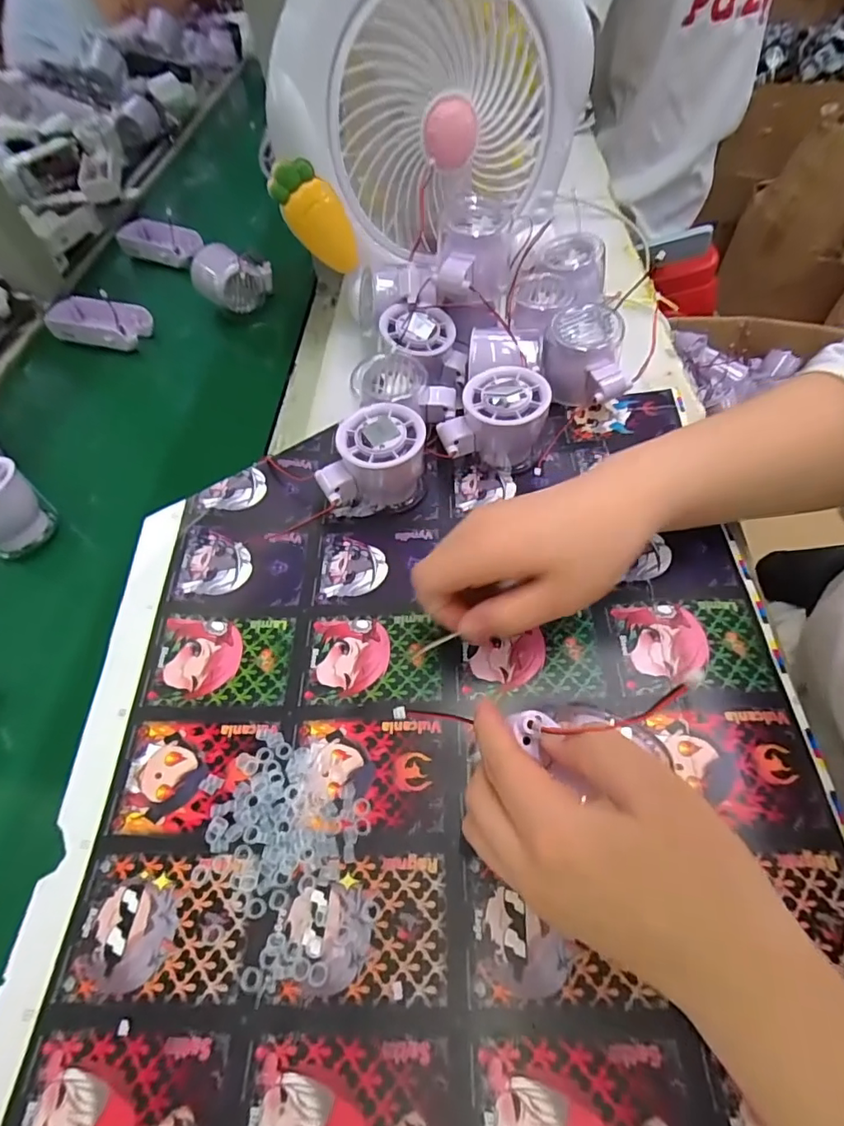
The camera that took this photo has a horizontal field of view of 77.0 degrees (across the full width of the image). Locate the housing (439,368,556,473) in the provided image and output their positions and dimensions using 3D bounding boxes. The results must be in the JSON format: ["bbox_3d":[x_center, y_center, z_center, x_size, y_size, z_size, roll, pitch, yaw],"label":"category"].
[{"bbox_3d":[0.052,-0.101,0.387,0.075,0.058,0.056,2,56,6],"label":"housing"}]

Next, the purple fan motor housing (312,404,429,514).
[{"bbox_3d":[-0.034,-0.069,0.372,0.073,0.057,0.055,-10,56,-2],"label":"purple fan motor housing"}]

